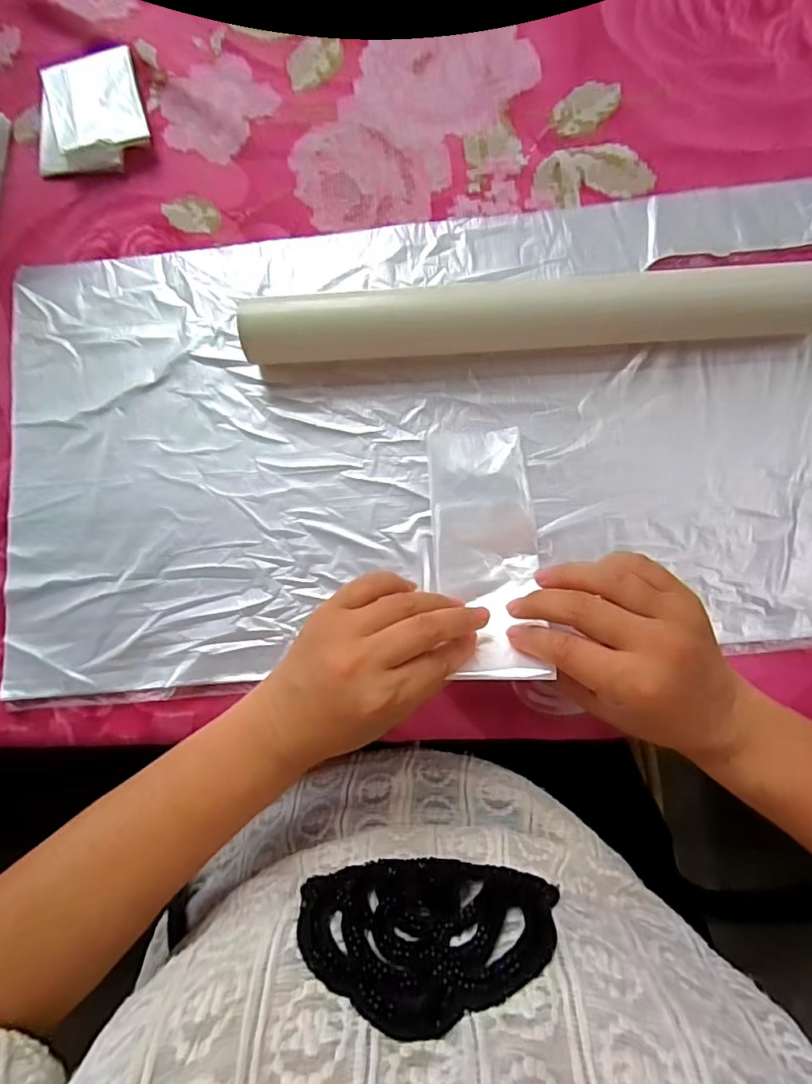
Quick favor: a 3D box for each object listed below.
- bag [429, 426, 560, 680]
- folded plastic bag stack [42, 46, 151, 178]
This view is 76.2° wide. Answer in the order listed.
[{"bbox_3d":[0.046,0.003,0.301,0.063,0.046,0.151,-4,82,3],"label":"bag"},{"bbox_3d":[-0.224,-0.305,0.369,0.076,0.019,0.081,-7,83,3],"label":"folded plastic bag stack"}]

